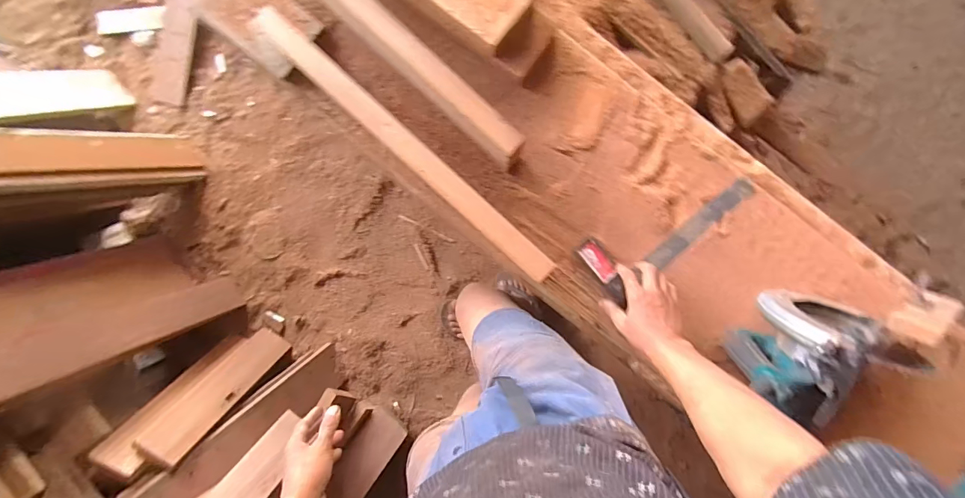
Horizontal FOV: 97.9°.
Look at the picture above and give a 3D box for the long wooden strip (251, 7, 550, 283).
[{"bbox_3d":[-0.108,-0.145,0.610,0.542,0.029,0.035,43,91,-2],"label":"long wooden strip"}]

